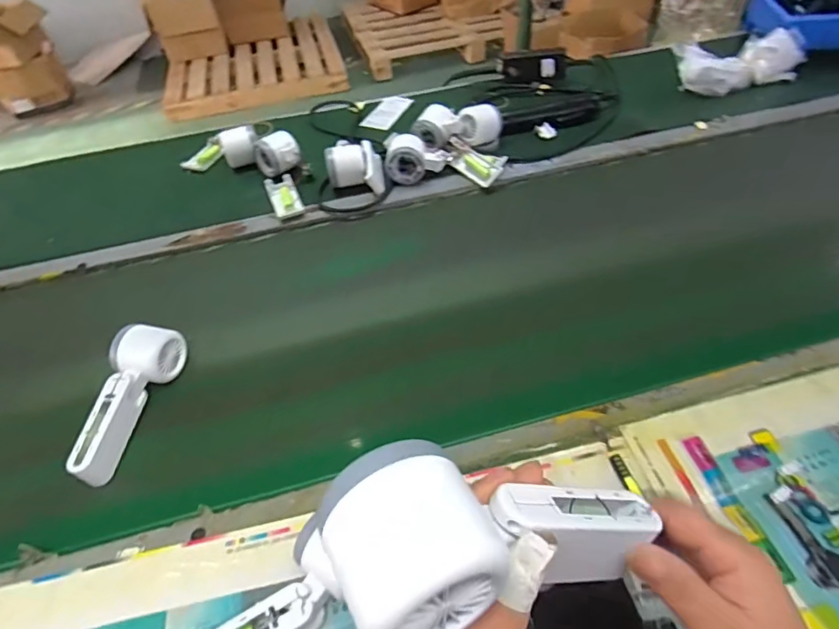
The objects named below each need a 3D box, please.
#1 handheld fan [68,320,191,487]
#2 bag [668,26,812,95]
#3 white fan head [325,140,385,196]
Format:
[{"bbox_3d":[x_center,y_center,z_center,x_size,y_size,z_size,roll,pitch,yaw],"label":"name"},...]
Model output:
[{"bbox_3d":[-0.305,0.084,0.527,0.052,0.062,0.161,6,48,10],"label":"handheld fan"},{"bbox_3d":[0.566,-0.450,0.924,0.223,0.075,0.103,-16,48,-10],"label":"bag"},{"bbox_3d":[-0.098,-0.228,0.795,0.084,0.058,0.094,-5,47,0],"label":"white fan head"}]

